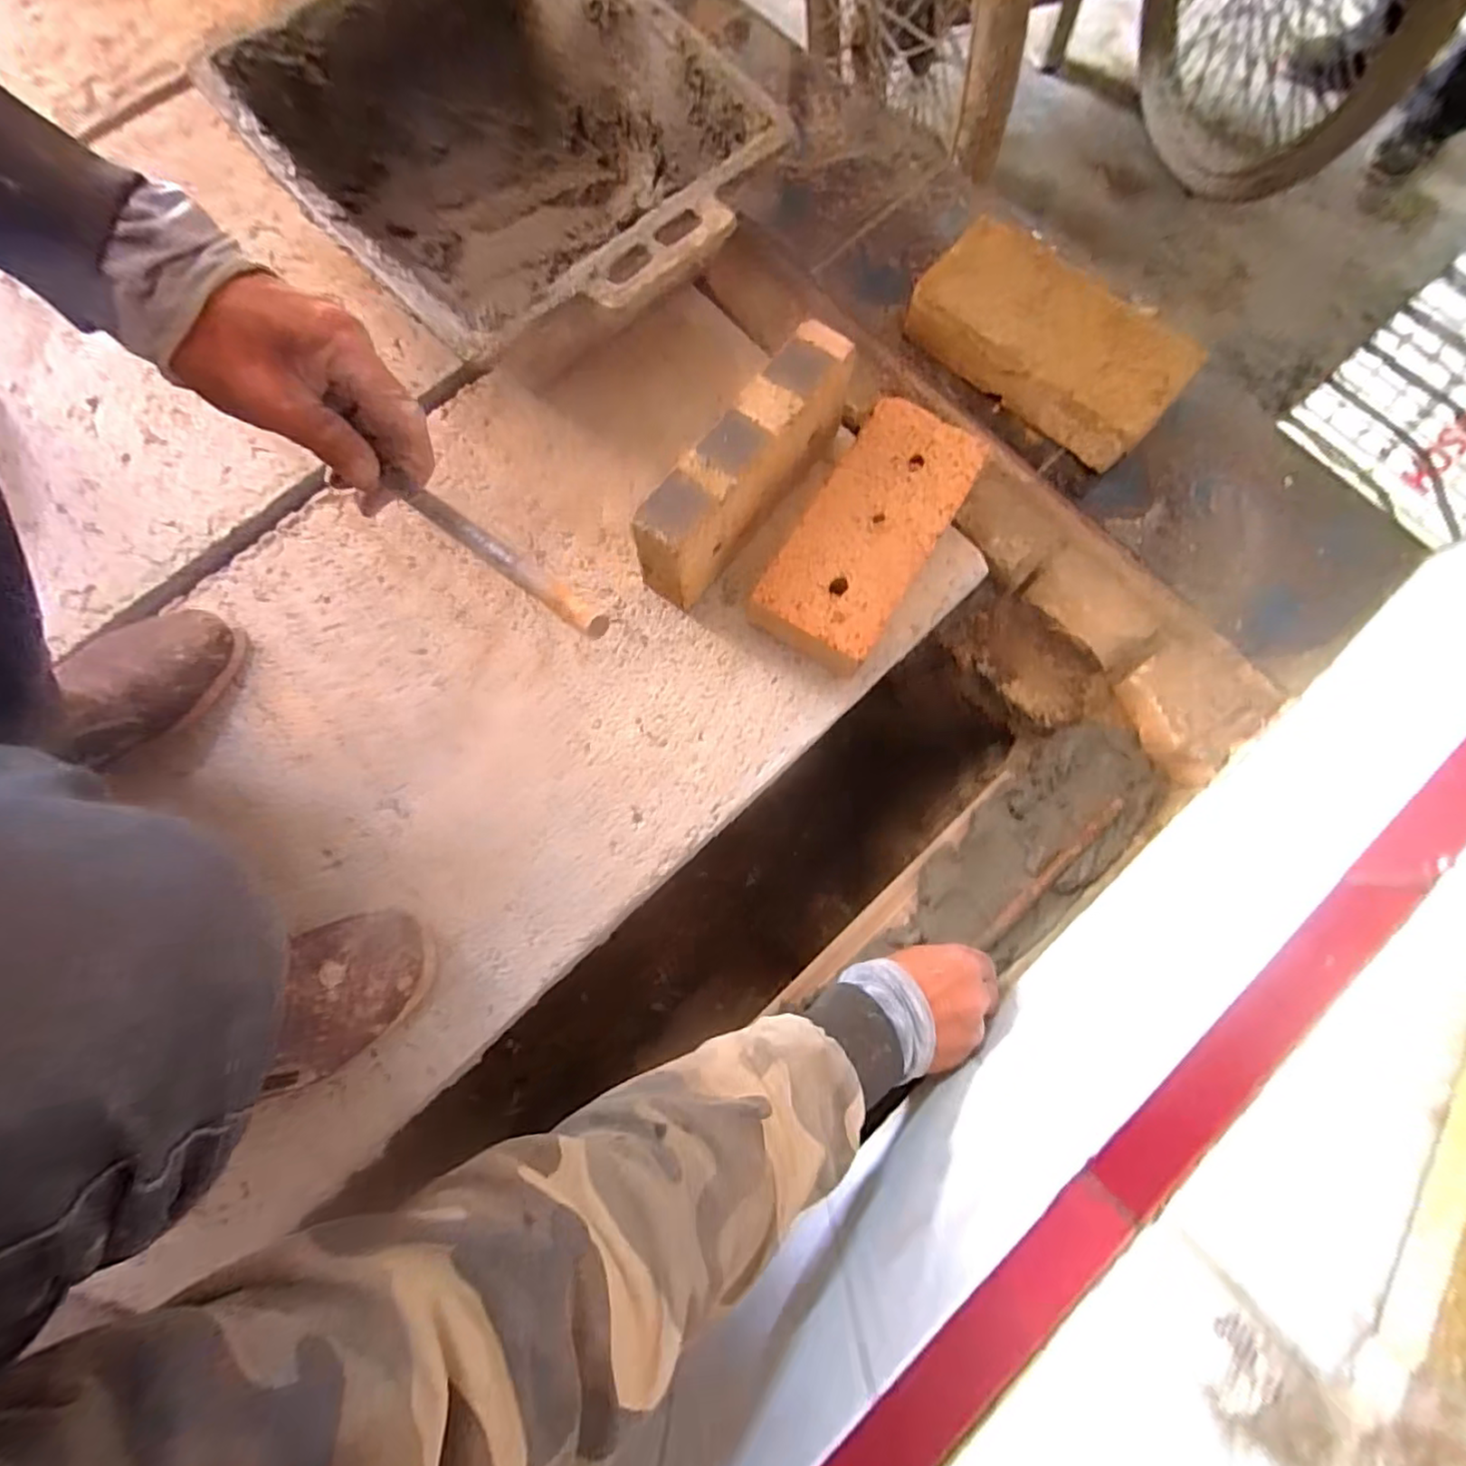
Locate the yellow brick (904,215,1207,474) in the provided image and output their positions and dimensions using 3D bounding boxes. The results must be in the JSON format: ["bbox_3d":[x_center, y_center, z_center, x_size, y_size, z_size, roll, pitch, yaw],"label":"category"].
[{"bbox_3d":[0.280,-0.352,0.568,0.235,0.065,0.113,38,82,8],"label":"yellow brick"}]

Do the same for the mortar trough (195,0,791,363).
[{"bbox_3d":[-0.203,-0.516,0.582,0.340,0.133,0.468,-42,81,-7],"label":"mortar trough"}]

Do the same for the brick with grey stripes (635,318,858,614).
[{"bbox_3d":[0.011,-0.217,0.530,0.057,0.106,0.229,37,82,7],"label":"brick with grey stripes"}]

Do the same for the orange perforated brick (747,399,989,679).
[{"bbox_3d":[0.118,-0.172,0.547,0.107,0.051,0.232,30,81,6],"label":"orange perforated brick"}]

